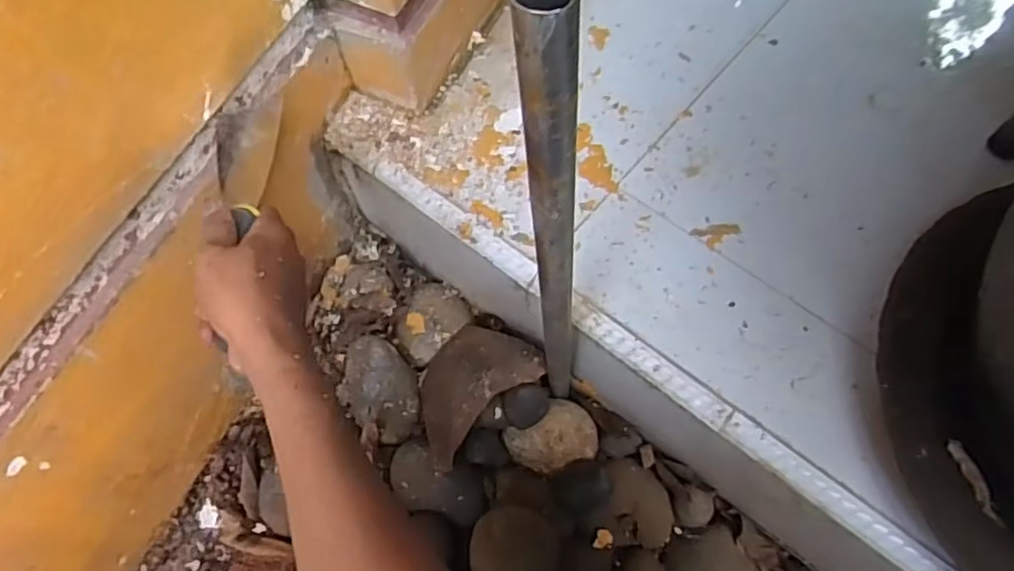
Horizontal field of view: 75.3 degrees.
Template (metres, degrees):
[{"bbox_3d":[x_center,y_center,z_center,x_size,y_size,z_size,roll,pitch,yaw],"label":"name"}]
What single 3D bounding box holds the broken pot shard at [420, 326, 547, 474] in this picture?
[{"bbox_3d":[-0.042,0.097,0.667,0.145,0.061,0.113,-40,69,-15],"label":"broken pot shard"}]

